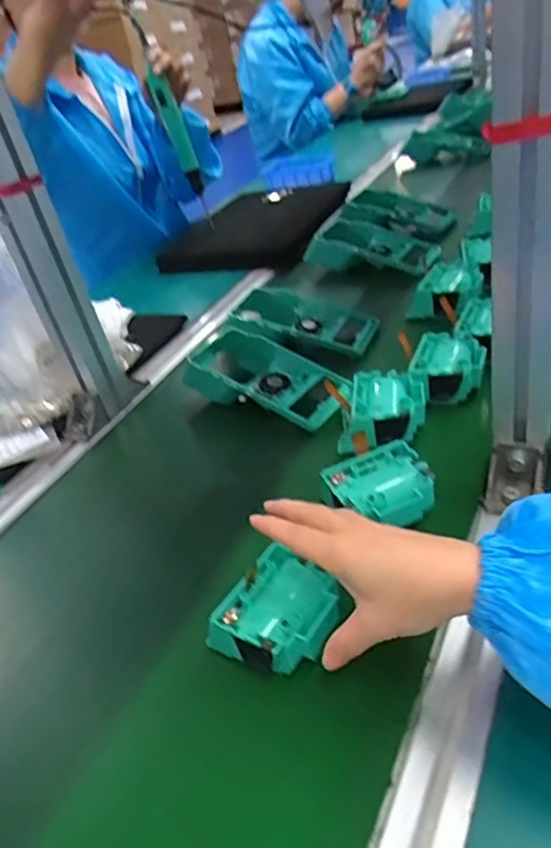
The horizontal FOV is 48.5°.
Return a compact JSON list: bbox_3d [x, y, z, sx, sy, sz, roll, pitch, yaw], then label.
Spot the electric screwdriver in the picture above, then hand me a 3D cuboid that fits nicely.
[{"bbox_3d":[-0.160,-0.484,1.077,0.037,0.266,0.031,-21,38,2],"label":"electric screwdriver"}]

